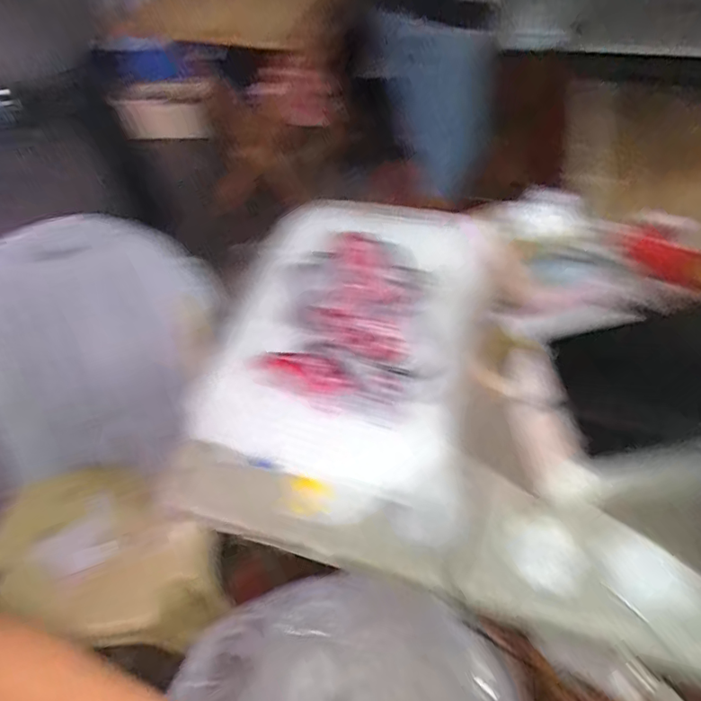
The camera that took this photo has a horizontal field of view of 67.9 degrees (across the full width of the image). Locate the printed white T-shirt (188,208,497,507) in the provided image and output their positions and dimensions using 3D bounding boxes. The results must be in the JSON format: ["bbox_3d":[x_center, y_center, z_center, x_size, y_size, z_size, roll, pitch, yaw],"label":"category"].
[{"bbox_3d":[-0.008,-0.046,0.770,0.382,0.064,0.503,11,55,11],"label":"printed white T-shirt"}]

